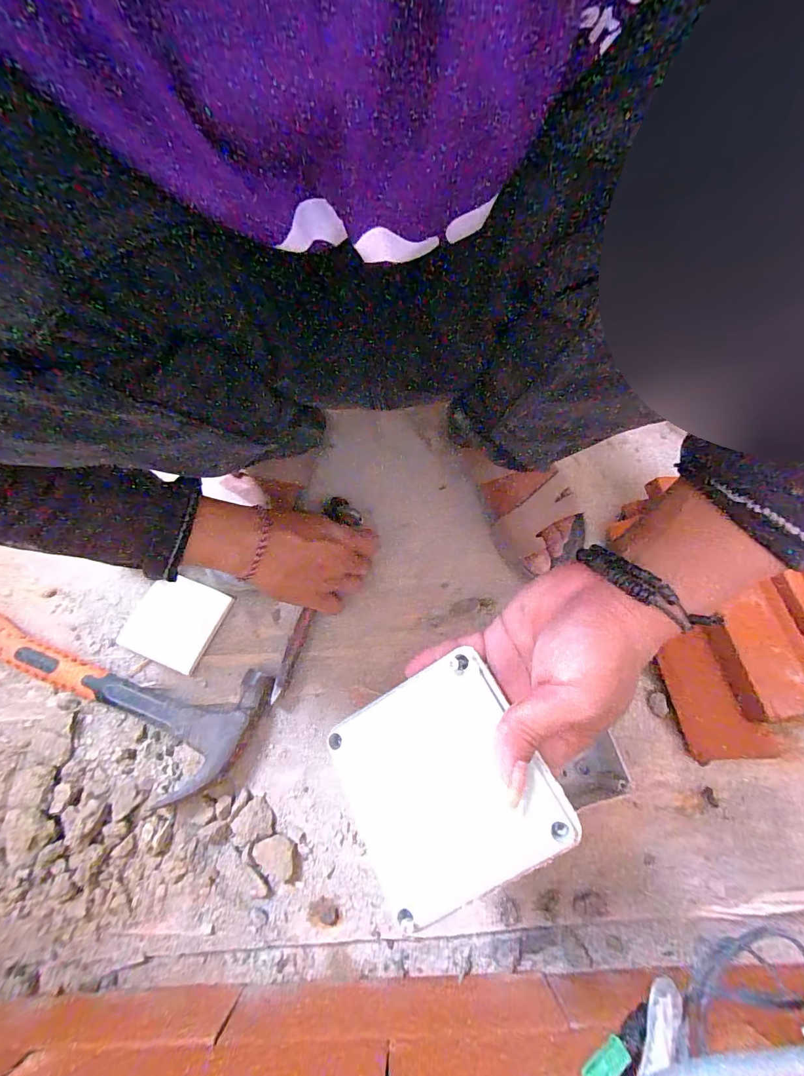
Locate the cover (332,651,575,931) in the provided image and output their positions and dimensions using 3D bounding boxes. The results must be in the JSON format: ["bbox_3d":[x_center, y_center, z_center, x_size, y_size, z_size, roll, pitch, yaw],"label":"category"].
[{"bbox_3d":[0.019,0.128,0.216,0.104,0.006,0.101,-34,61,6],"label":"cover"}]

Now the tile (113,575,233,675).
[{"bbox_3d":[-0.236,0.084,0.420,0.089,0.014,0.083,20,68,9],"label":"tile"}]

